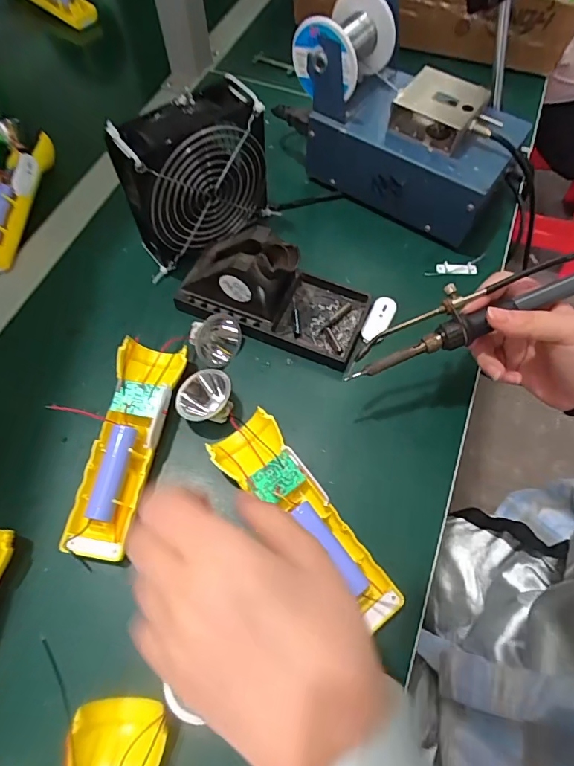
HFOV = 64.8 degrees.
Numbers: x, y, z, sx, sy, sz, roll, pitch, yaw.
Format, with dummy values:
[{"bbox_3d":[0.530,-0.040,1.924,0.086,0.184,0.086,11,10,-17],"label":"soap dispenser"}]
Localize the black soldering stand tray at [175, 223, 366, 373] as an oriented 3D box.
[{"bbox_3d":[-0.011,-0.082,0.378,0.155,0.072,0.072,21,65,10],"label":"black soldering stand tray"}]

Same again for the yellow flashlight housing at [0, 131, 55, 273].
[{"bbox_3d":[-0.270,-0.185,0.446,0.044,0.030,0.166,4,63,2],"label":"yellow flashlight housing"}]

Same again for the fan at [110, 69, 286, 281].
[{"bbox_3d":[-0.076,-0.172,0.389,0.128,0.122,0.051,-37,68,-17],"label":"fan"}]

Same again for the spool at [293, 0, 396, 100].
[{"bbox_3d":[0.050,-0.294,0.401,0.065,0.066,0.076,31,67,15],"label":"spool"}]

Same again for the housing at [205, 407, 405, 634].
[{"bbox_3d":[0.009,0.094,0.312,0.050,0.030,0.160,-33,67,-16],"label":"housing"}]

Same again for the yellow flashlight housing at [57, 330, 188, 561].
[{"bbox_3d":[-0.119,0.042,0.337,0.048,0.032,0.162,9,63,5],"label":"yellow flashlight housing"}]

